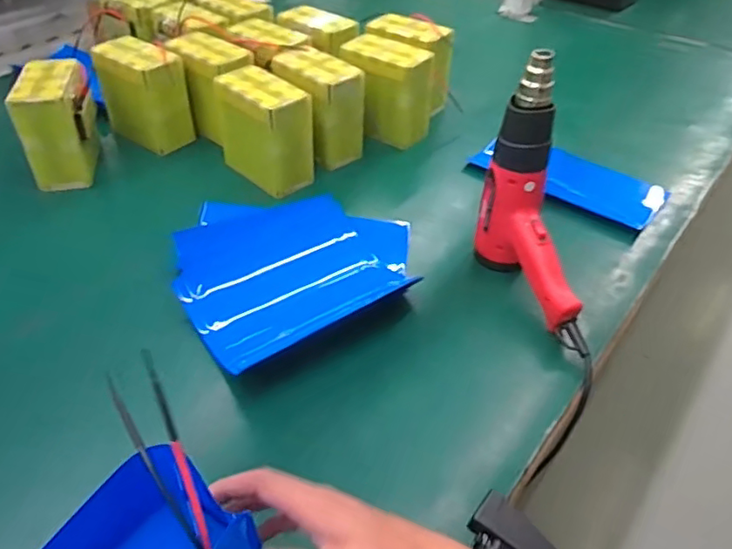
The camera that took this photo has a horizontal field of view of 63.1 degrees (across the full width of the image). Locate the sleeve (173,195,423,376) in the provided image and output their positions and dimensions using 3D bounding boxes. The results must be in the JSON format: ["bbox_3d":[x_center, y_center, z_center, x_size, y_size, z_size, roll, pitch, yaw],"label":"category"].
[{"bbox_3d":[-0.096,-0.029,0.749,0.299,0.040,0.277,-25,48,-27],"label":"sleeve"}]

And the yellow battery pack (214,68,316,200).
[{"bbox_3d":[-0.150,-0.216,0.888,0.083,0.139,0.139,-29,50,-30],"label":"yellow battery pack"}]

